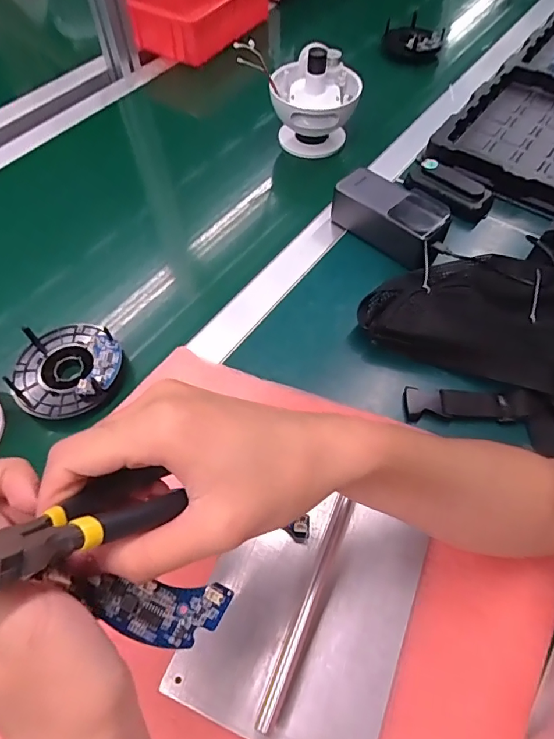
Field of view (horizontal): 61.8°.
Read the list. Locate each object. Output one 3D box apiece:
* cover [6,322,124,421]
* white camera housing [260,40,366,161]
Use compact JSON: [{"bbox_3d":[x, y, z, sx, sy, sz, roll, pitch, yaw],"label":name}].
[{"bbox_3d":[-0.201,-0.003,0.442,0.103,0.019,0.101,0,59,1],"label":"cover"},{"bbox_3d":[0.052,-0.350,0.632,0.111,0.141,0.098,6,60,4],"label":"white camera housing"}]

